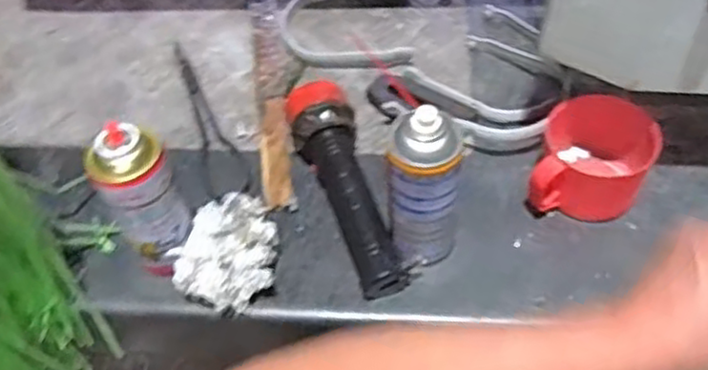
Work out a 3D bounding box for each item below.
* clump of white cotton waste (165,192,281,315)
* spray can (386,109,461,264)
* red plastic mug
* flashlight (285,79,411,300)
[{"bbox_3d":[-0.124,0.059,0.686,0.094,0.052,0.119,-2,52,2],"label":"clump of white cotton waste"},{"bbox_3d":[0.063,0.005,0.630,0.060,0.174,0.063,-2,52,2],"label":"spray can"},{"bbox_3d":[0.240,-0.025,0.708,0.110,0.078,0.110,-2,52,2],"label":"red plastic mug"},{"bbox_3d":[-0.011,-0.001,0.713,0.075,0.061,0.234,-13,53,-6],"label":"flashlight"}]

